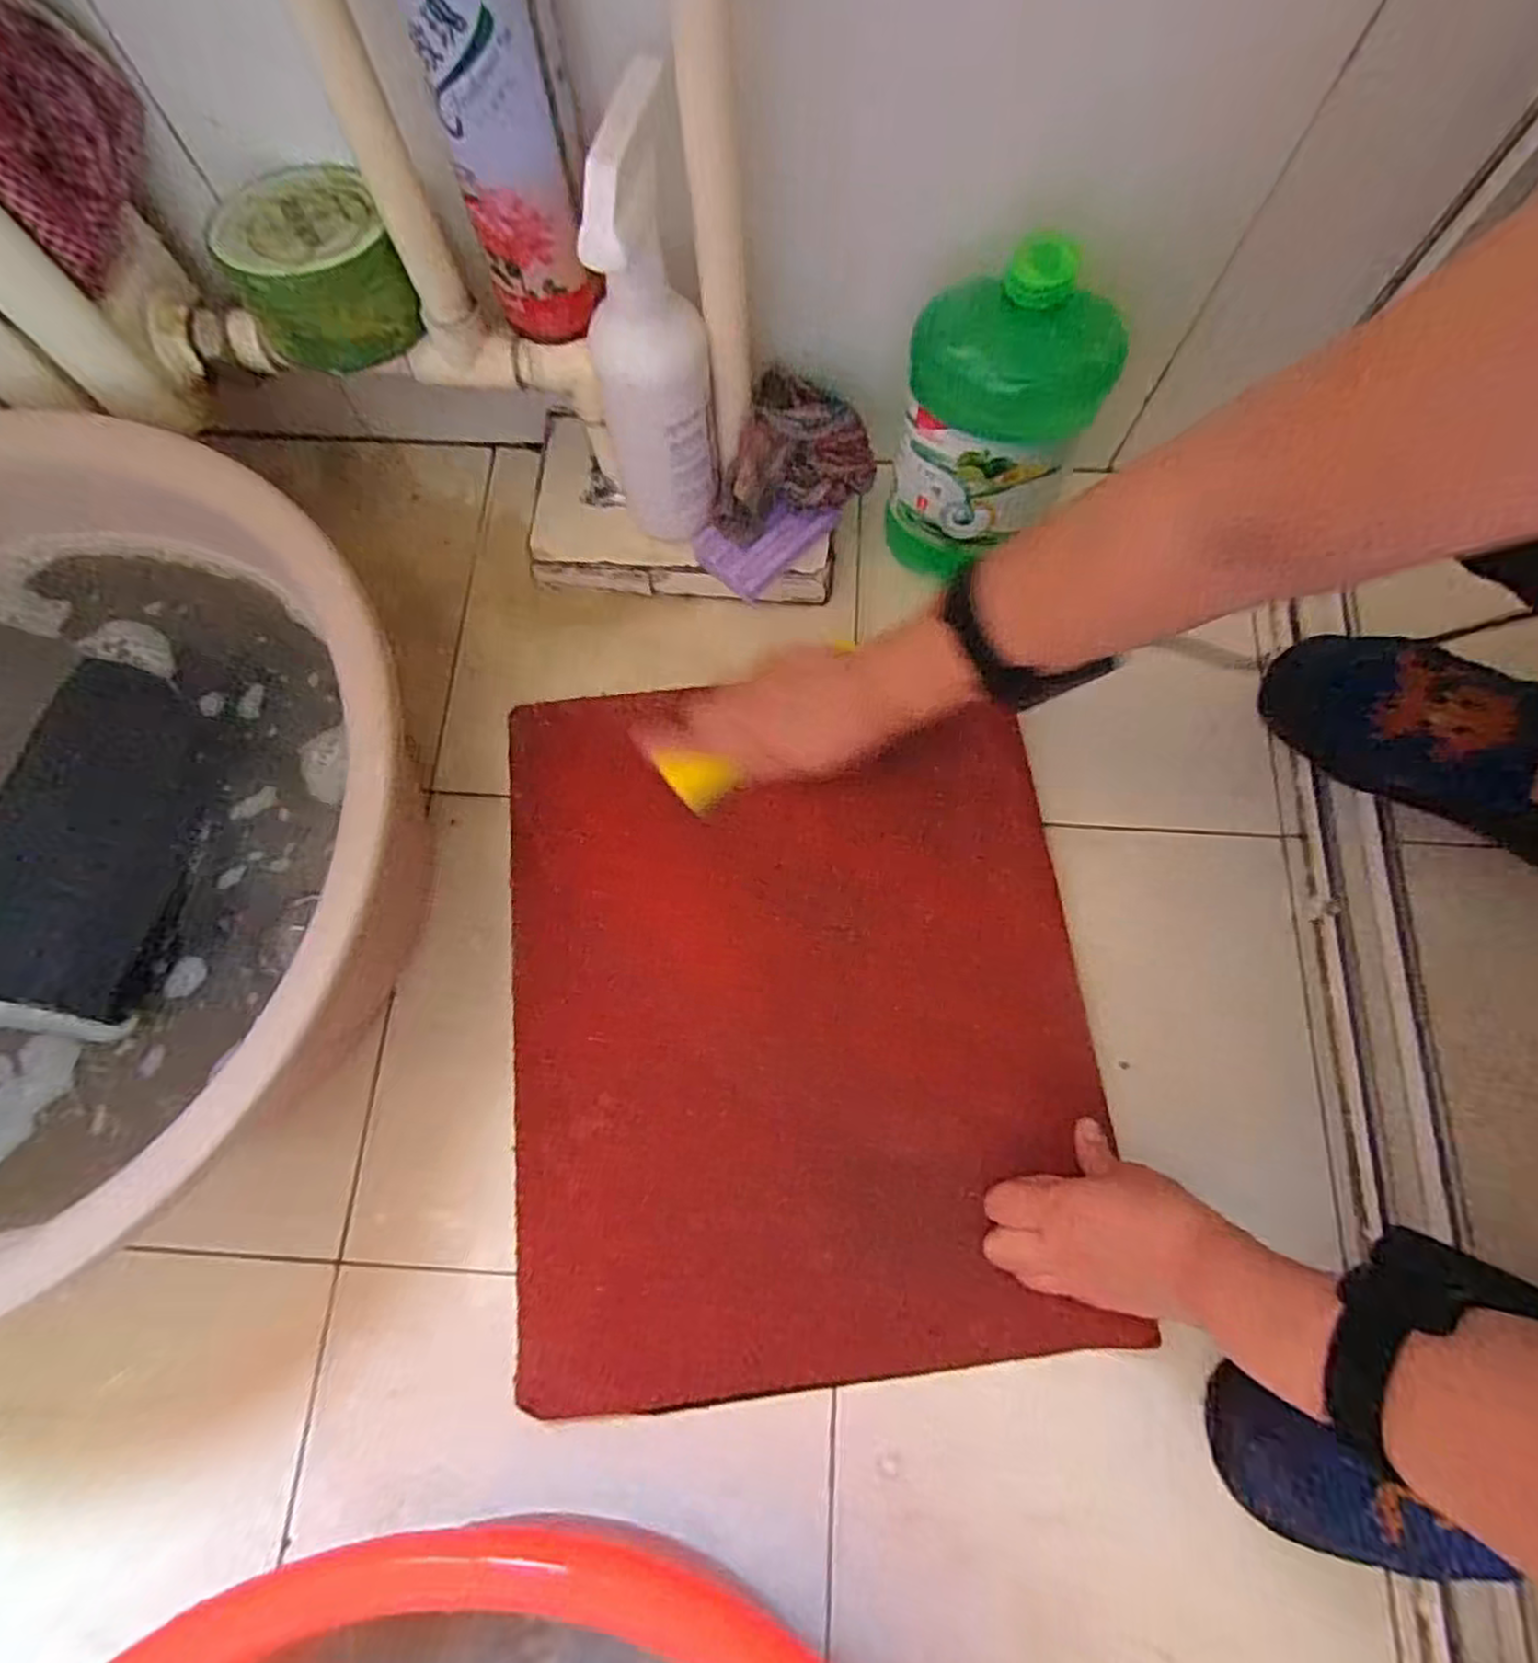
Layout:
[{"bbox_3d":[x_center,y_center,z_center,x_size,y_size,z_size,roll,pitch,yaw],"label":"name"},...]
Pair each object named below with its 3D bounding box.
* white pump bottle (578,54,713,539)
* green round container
[{"bbox_3d":[-0.067,-0.275,0.432,0.062,0.223,0.076,-7,74,-2],"label":"white pump bottle"},{"bbox_3d":[-0.256,-0.321,0.418,0.086,0.056,0.102,-25,76,-7],"label":"green round container"}]

